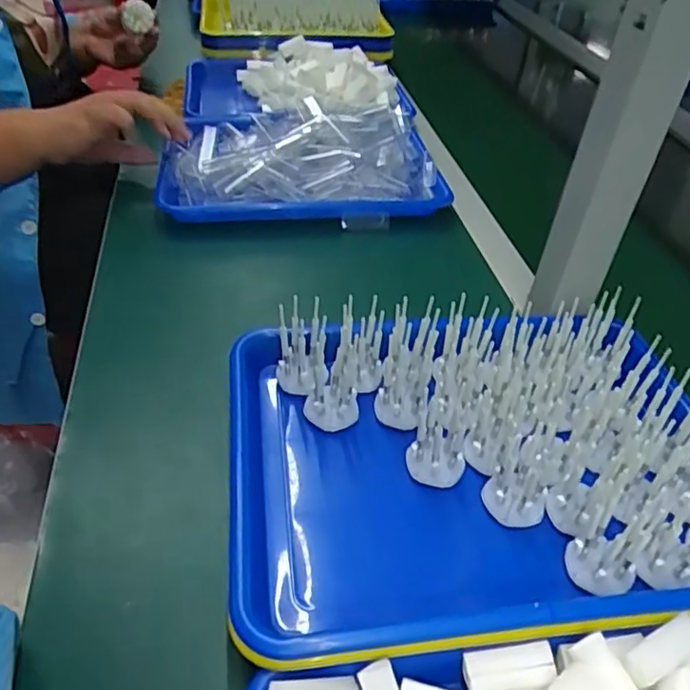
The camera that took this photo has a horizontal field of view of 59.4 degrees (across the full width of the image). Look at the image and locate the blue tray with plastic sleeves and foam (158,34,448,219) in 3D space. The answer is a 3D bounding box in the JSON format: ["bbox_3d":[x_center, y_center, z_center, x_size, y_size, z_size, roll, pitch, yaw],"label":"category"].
[{"bbox_3d":[-0.061,-0.318,0.815,0.341,0.074,0.481,2,42,-5],"label":"blue tray with plastic sleeves and foam"}]

